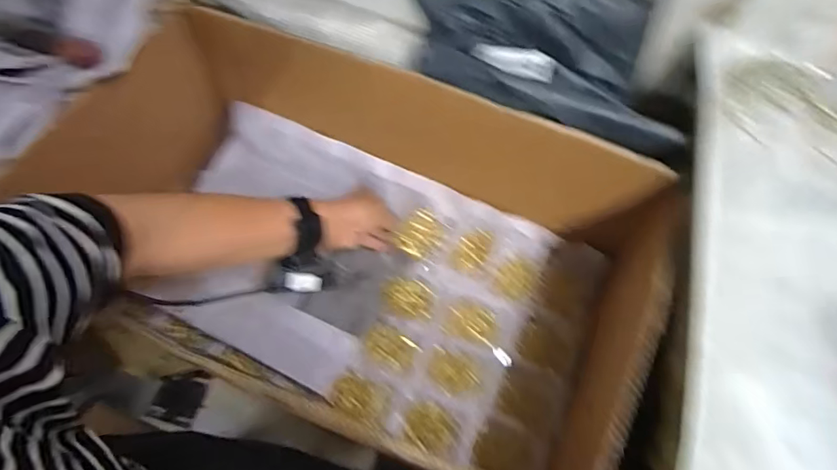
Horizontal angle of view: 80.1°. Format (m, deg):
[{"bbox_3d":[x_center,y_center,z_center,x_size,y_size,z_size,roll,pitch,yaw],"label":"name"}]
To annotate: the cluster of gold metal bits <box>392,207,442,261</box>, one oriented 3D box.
[{"bbox_3d":[0.004,0.000,0.666,0.051,0.023,0.061,29,67,15],"label":"cluster of gold metal bits"}]

